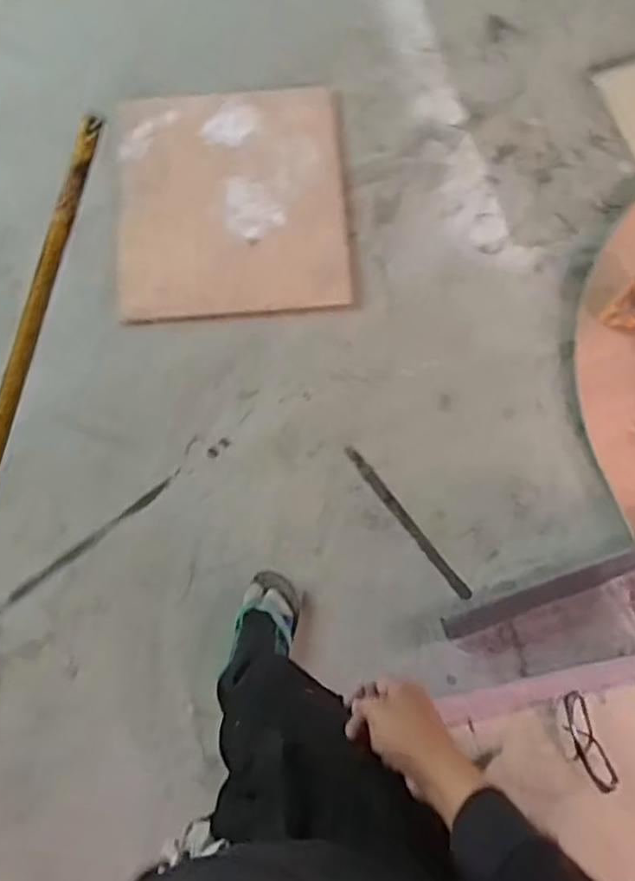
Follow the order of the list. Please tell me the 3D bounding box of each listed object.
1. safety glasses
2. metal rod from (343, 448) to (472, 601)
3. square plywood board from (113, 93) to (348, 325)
[{"bbox_3d":[0.422,0.472,1.049,0.051,0.031,0.146,-22,78,-5],"label":"safety glasses"},{"bbox_3d":[0.184,0.166,1.387,0.024,0.012,0.385,-37,82,-7],"label":"metal rod"},{"bbox_3d":[-0.189,-0.544,1.547,0.513,0.027,0.530,-5,83,-1],"label":"square plywood board"}]

